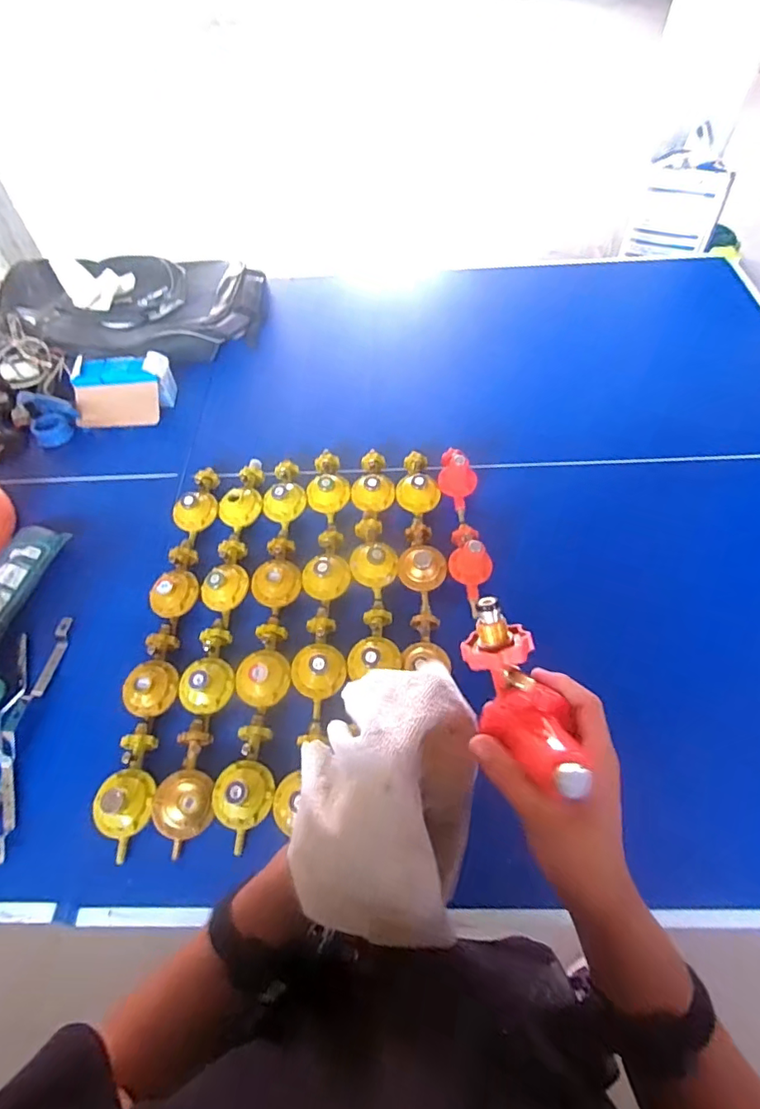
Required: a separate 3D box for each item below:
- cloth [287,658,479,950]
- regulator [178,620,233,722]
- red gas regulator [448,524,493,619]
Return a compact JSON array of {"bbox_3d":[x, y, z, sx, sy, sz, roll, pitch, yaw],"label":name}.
[{"bbox_3d":[0.008,0.183,0.394,0.123,0.157,0.172,5,58,7],"label":"cloth"},{"bbox_3d":[-0.260,0.174,0.824,0.082,0.052,0.154,9,58,10],"label":"regulator"},{"bbox_3d":[0.151,0.010,0.875,0.067,0.073,0.164,4,57,6],"label":"red gas regulator"}]

